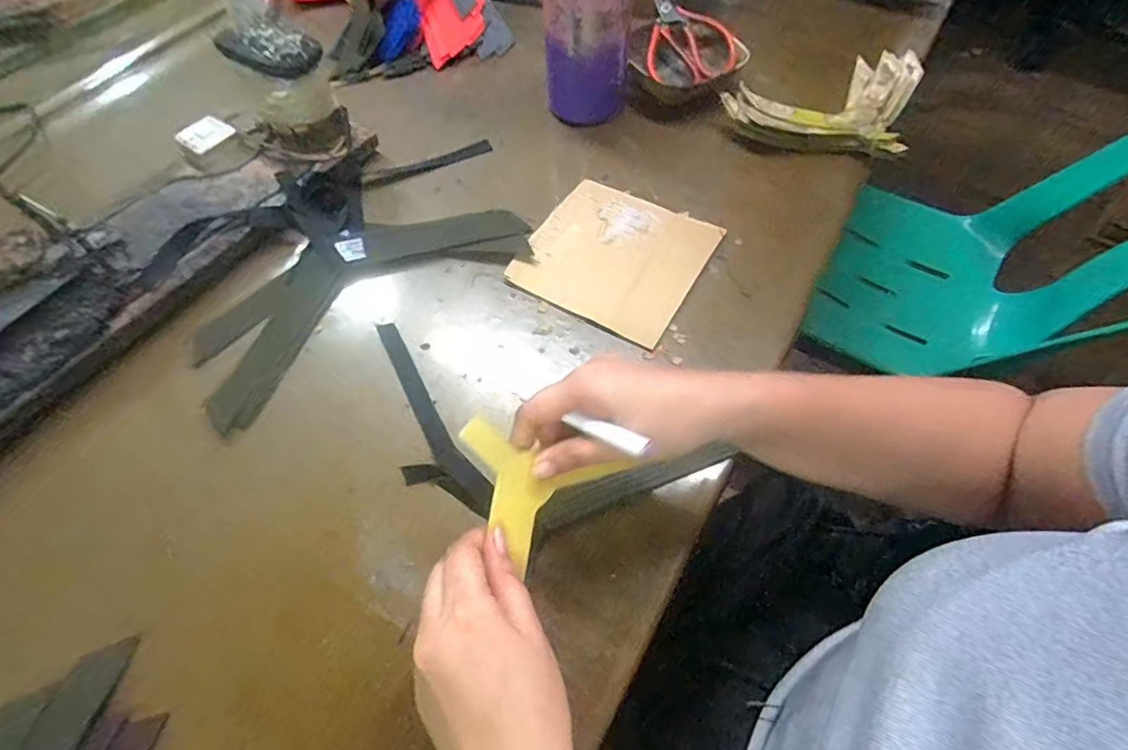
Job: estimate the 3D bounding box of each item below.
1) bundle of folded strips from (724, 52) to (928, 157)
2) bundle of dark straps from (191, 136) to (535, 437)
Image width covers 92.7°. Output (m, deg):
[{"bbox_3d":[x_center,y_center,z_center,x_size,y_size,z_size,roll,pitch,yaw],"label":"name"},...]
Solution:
[{"bbox_3d":[0.304,-0.304,0.594,0.171,0.034,0.197,38,67,21],"label":"bundle of folded strips"},{"bbox_3d":[-0.205,-0.133,0.516,0.337,0.028,0.232,-33,64,-16],"label":"bundle of dark straps"}]

